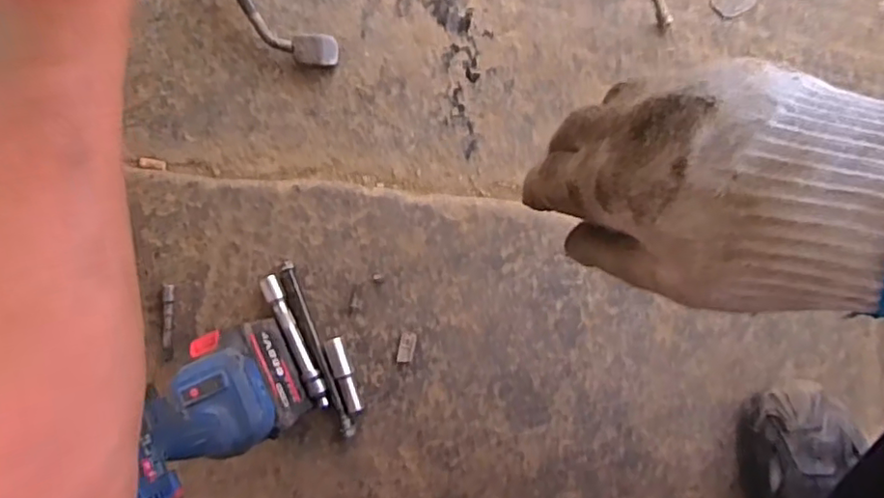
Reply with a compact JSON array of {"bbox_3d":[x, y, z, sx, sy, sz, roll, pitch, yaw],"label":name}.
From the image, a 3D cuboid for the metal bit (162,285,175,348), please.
[{"bbox_3d":[-0.295,0.072,0.657,0.011,0.010,0.066,-1,89,8],"label":"metal bit"}]

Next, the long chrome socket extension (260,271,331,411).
[{"bbox_3d":[-0.153,0.096,0.640,0.018,0.012,0.149,-27,86,7],"label":"long chrome socket extension"}]

